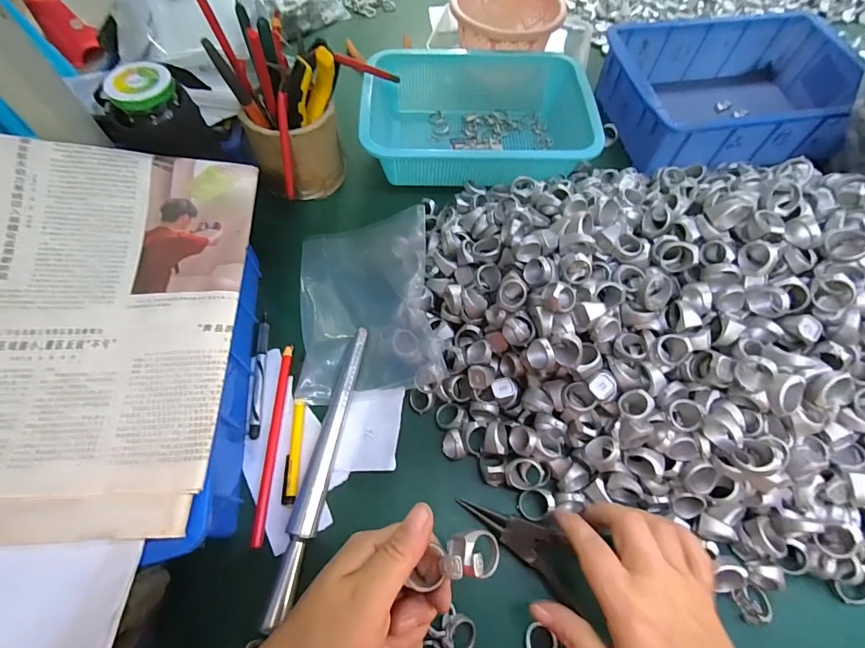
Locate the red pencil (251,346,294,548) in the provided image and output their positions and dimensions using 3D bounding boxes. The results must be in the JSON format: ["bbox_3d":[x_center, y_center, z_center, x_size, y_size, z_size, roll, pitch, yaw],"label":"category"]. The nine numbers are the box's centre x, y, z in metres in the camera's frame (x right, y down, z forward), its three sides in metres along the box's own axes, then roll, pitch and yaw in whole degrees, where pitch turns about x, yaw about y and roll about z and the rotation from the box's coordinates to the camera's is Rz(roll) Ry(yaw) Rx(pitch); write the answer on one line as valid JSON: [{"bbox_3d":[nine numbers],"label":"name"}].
[{"bbox_3d":[-0.136,0.096,0.354,0.010,0.005,0.166,0,62,0],"label":"red pencil"}]

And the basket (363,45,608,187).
[{"bbox_3d":[0.054,-0.259,0.516,0.265,0.073,0.200,-2,62,-1],"label":"basket"}]

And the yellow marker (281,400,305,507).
[{"bbox_3d":[-0.117,0.106,0.349,0.012,0.006,0.084,-3,62,-2],"label":"yellow marker"}]

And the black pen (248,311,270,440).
[{"bbox_3d":[-0.160,0.044,0.382,0.009,0.006,0.121,-6,62,-3],"label":"black pen"}]

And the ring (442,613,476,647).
[{"bbox_3d":[0.019,0.217,0.287,0.023,0.017,0.026,-7,62,-4],"label":"ring"}]

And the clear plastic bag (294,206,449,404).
[{"bbox_3d":[-0.066,-0.032,0.407,0.130,0.029,0.207,-6,62,-3],"label":"clear plastic bag"}]

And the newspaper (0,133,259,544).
[{"bbox_3d":[-0.241,-0.005,0.280,0.195,0.026,0.271,0,68,-4],"label":"newspaper"}]

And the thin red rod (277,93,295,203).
[{"bbox_3d":[-0.148,-0.176,0.418,0.008,0.101,0.010,15,38,9],"label":"thin red rod"}]

